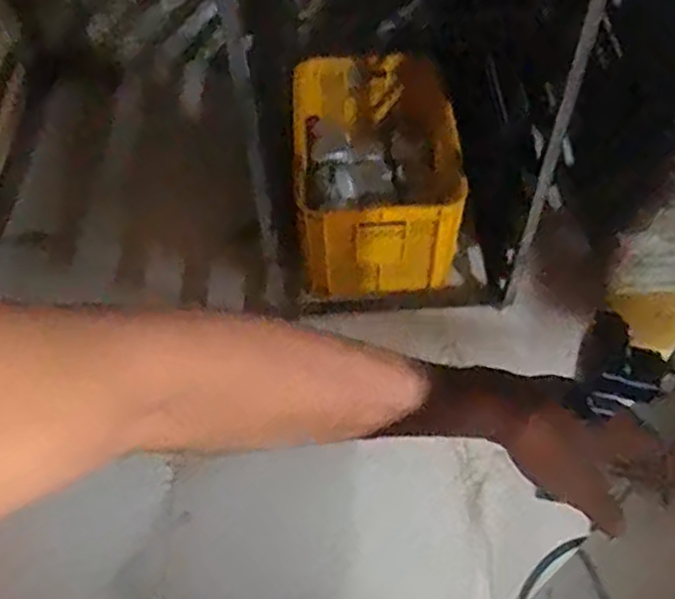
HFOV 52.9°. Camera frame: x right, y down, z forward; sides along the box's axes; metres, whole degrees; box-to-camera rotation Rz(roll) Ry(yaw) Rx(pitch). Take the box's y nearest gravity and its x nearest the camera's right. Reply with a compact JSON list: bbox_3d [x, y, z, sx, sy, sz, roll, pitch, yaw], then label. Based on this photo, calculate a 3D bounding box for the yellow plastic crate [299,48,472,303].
[{"bbox_3d":[0.085,-0.293,1.579,0.355,0.267,0.546,-2,55,0],"label":"yellow plastic crate"}]

